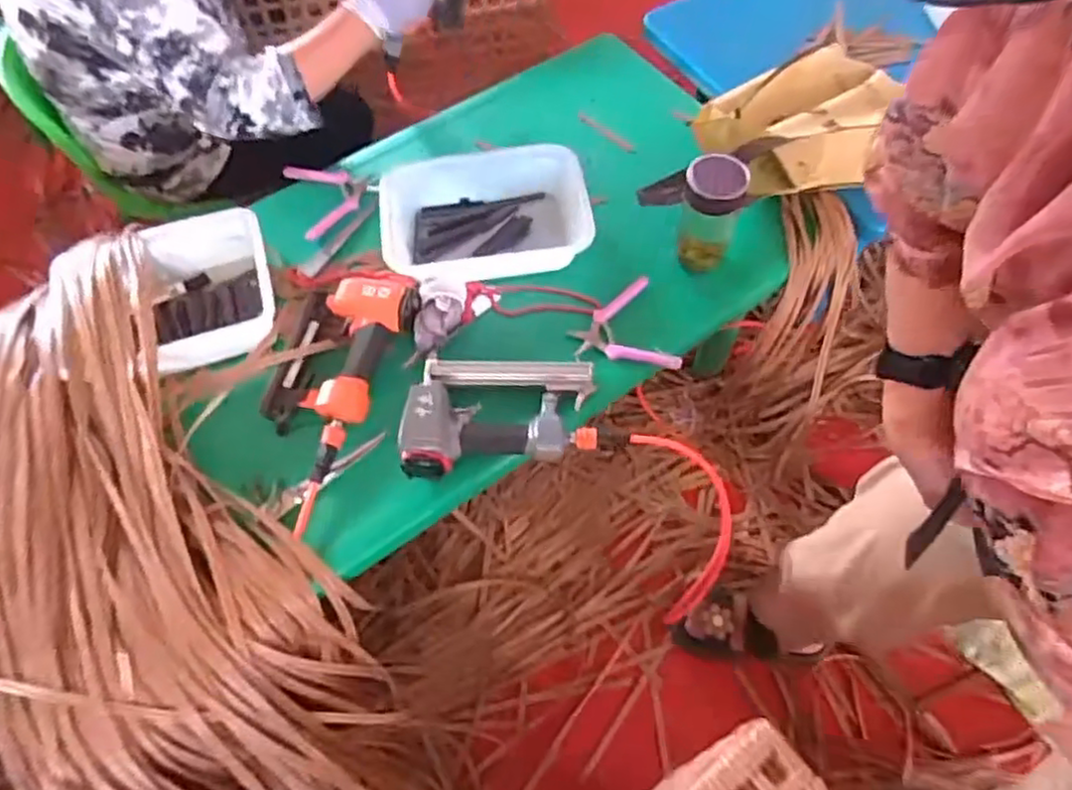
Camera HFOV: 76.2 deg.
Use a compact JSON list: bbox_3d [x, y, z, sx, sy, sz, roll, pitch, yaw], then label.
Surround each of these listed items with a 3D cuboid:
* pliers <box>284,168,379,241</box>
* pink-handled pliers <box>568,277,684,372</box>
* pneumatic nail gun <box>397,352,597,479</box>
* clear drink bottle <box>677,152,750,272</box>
[{"bbox_3d":[-0.305,-0.307,1.041,0.121,0.027,0.131,-22,65,-11],"label":"pliers"},{"bbox_3d":[0.111,-0.081,0.902,0.121,0.029,0.131,-17,64,-8],"label":"pink-handled pliers"},{"bbox_3d":[-0.040,0.018,0.827,0.236,0.051,0.152,-3,63,-1],"label":"pneumatic nail gun"},{"bbox_3d":[0.228,-0.239,0.910,0.075,0.145,0.078,0,63,0],"label":"clear drink bottle"}]

